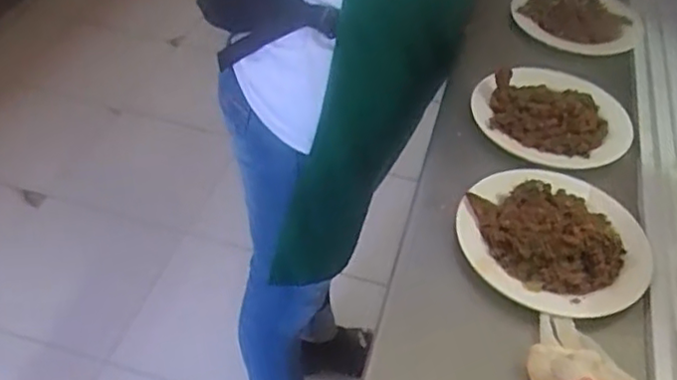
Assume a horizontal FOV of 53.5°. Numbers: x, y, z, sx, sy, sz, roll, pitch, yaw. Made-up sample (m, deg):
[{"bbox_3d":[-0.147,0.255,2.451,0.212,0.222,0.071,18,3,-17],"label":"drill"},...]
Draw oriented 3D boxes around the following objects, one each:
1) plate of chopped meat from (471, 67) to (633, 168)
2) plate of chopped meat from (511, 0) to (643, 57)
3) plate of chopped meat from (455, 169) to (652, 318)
[{"bbox_3d":[0.217,-0.079,0.646,0.162,0.024,0.135,-24,51,-27],"label":"plate of chopped meat"},{"bbox_3d":[0.285,-0.209,0.800,0.146,0.021,0.139,3,44,-3],"label":"plate of chopped meat"},{"bbox_3d":[0.169,0.032,0.526,0.143,0.023,0.145,3,44,-3],"label":"plate of chopped meat"}]

